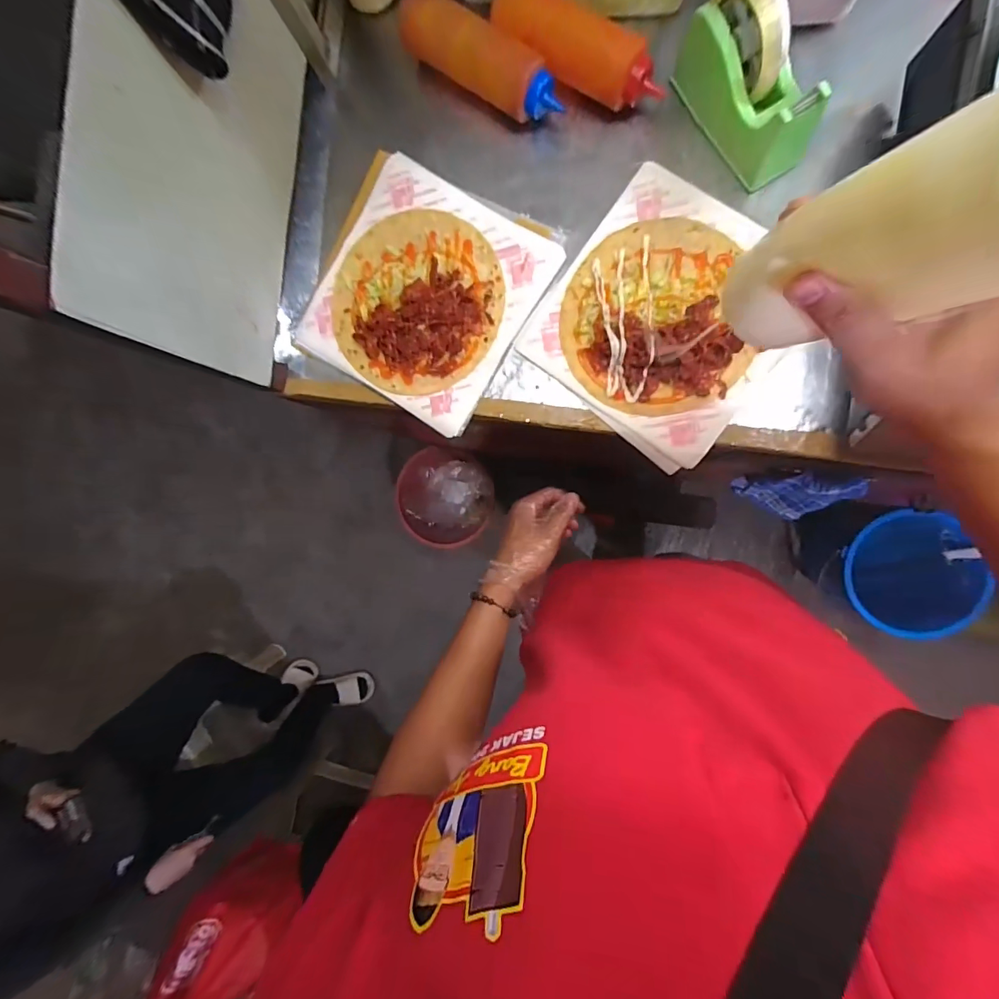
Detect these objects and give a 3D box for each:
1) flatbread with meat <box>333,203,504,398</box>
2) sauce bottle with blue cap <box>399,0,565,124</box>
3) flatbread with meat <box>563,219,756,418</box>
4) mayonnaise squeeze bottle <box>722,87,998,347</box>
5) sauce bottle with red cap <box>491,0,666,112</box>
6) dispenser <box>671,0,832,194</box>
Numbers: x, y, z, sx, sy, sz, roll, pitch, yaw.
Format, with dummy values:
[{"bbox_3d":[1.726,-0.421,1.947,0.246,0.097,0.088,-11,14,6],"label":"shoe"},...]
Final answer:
[{"bbox_3d":[-0.104,-0.242,0.534,0.203,0.026,0.225,-36,85,8],"label":"flatbread with meat"},{"bbox_3d":[-0.018,-0.488,0.504,0.204,0.064,0.054,34,96,7],"label":"sauce bottle with blue cap"},{"bbox_3d":[0.166,-0.200,0.492,0.187,0.022,0.206,-11,89,10],"label":"flatbread with meat"},{"bbox_3d":[0.171,-0.111,0.208,0.065,0.170,0.058,21,95,-7],"label":"mayonnaise squeeze bottle"},{"bbox_3d":[0.084,-0.486,0.489,0.192,0.060,0.055,34,96,7],"label":"sauce bottle with red cap"},{"bbox_3d":[0.246,-0.411,0.437,0.067,0.107,0.163,-36,85,8],"label":"dispenser"}]

